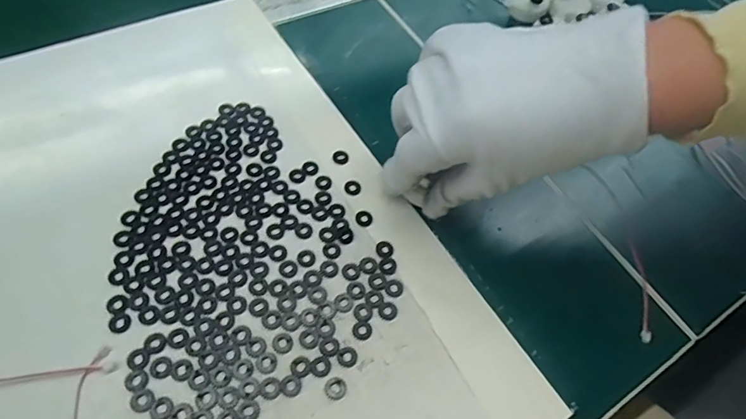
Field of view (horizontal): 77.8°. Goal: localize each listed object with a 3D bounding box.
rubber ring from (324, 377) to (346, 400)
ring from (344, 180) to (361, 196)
[{"bbox_3d":[-0.019,0.089,0.230,0.011,0.004,0.011,4,59,-6],"label":"rubber ring"},{"bbox_3d":[-0.013,-0.015,0.295,0.011,0.004,0.011,4,59,-6],"label":"ring"}]

